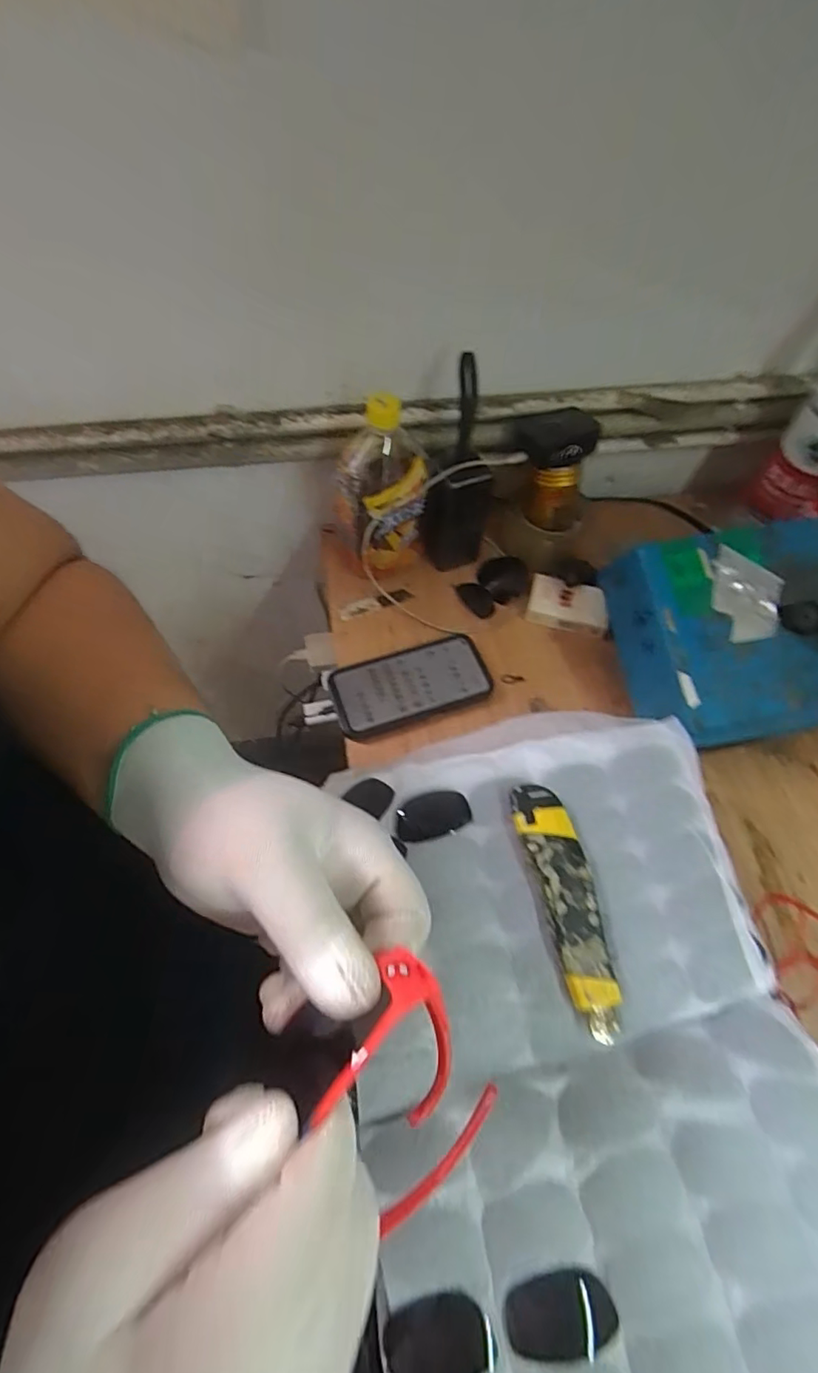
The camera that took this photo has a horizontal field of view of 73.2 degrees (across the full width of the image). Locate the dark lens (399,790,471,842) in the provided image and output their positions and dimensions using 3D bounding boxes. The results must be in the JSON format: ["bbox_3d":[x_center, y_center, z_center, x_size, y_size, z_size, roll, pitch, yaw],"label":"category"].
[{"bbox_3d":[0.017,0.093,0.398,0.053,0.004,0.032,-10,61,-8],"label":"dark lens"}]

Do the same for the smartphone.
[{"bbox_3d":[0.001,-0.002,0.569,0.157,0.017,0.081,-17,62,-11],"label":"smartphone"}]

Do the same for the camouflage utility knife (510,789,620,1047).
[{"bbox_3d":[0.106,0.143,0.366,0.039,0.019,0.154,-12,61,-9],"label":"camouflage utility knife"}]

